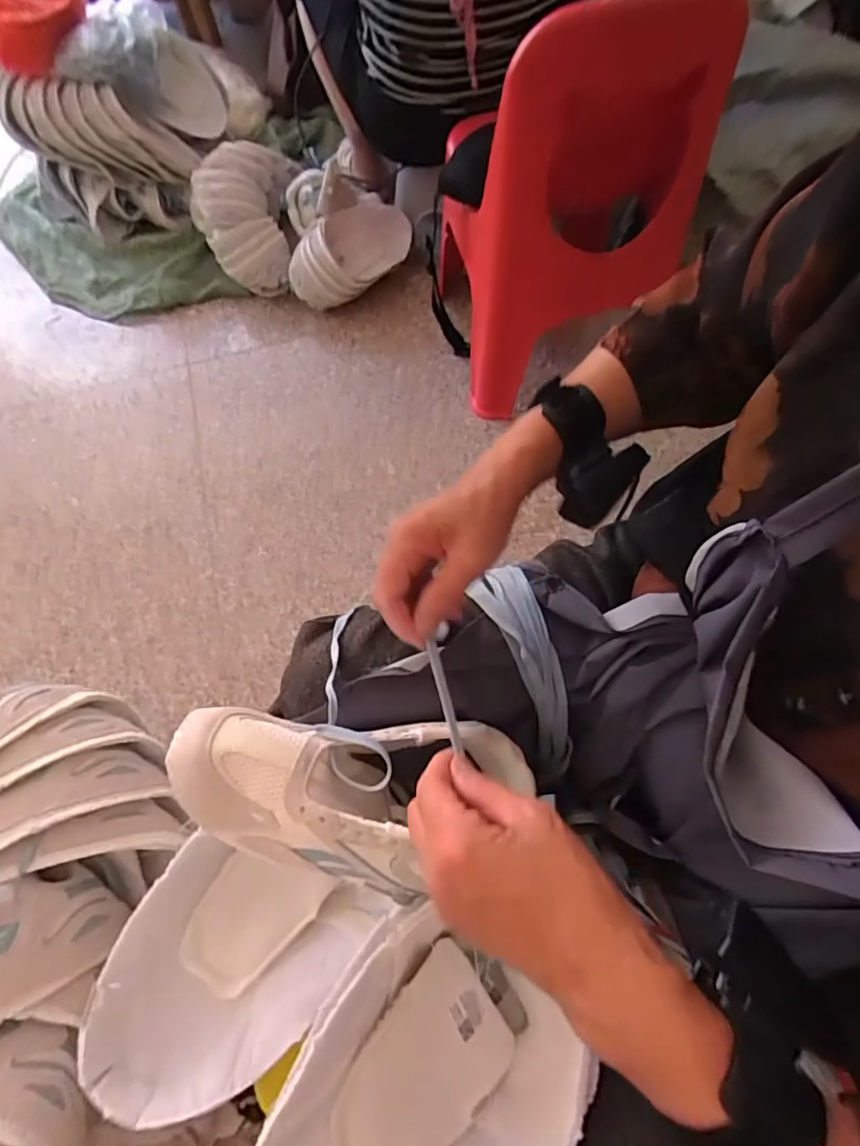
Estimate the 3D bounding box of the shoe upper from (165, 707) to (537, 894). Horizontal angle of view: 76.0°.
[{"bbox_3d":[-0.046,0.147,0.362,0.232,0.077,0.106,7,65,-17],"label":"shoe upper"}]

